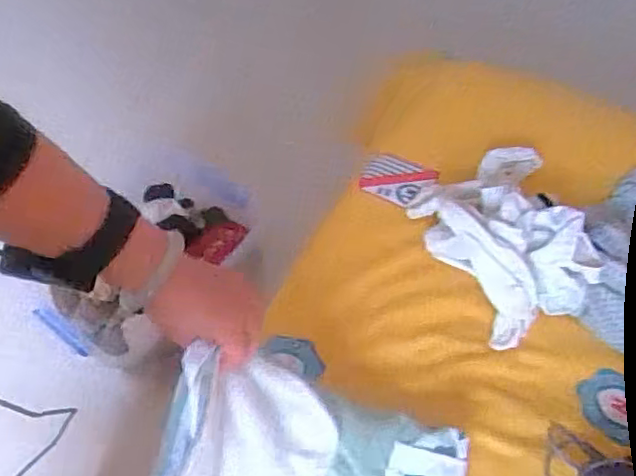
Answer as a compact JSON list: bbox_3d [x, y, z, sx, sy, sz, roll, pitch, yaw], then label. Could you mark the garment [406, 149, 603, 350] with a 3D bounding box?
[{"bbox_3d":[0.221,-0.006,0.723,0.170,0.087,0.219,-18,60,-11],"label":"garment"}]

